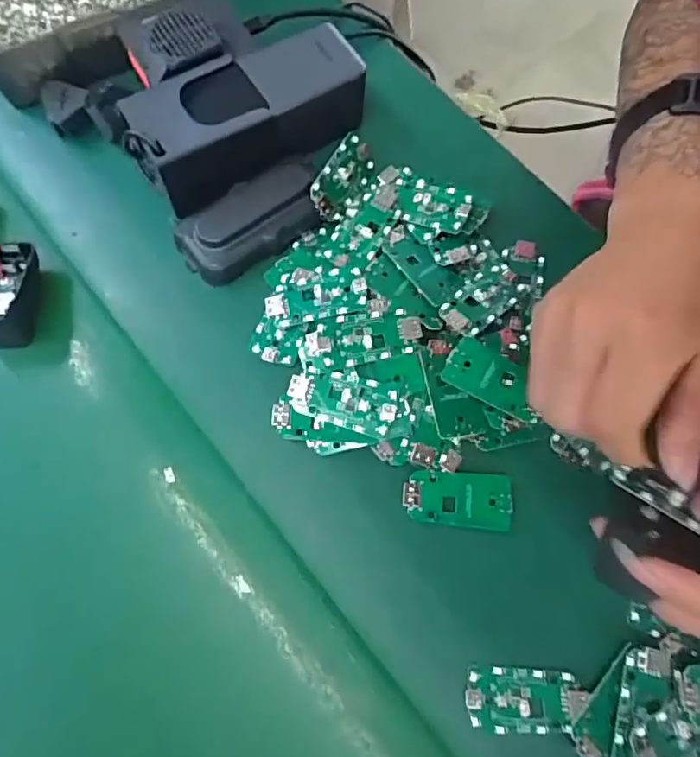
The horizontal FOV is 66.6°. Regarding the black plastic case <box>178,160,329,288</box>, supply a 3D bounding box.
[{"bbox_3d":[-0.064,-0.107,0.352,0.101,0.024,0.047,-39,78,-8],"label":"black plastic case"}]

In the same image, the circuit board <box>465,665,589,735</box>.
[{"bbox_3d":[0.093,0.172,0.284,0.060,0.007,0.030,2,76,2],"label":"circuit board"}]

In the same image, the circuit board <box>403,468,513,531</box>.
[{"bbox_3d":[0.063,0.070,0.313,0.063,0.006,0.031,5,76,3],"label":"circuit board"}]

